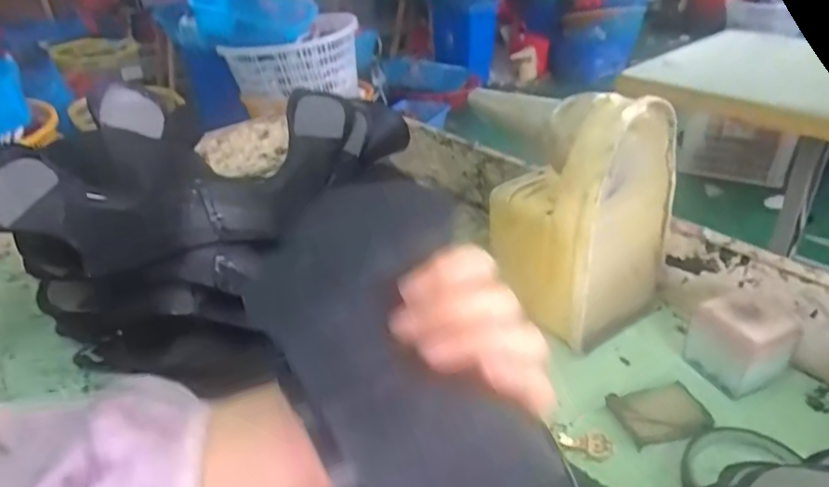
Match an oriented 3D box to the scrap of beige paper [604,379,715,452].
[{"bbox_3d":[0.183,0.126,0.434,0.063,0.011,0.045,-8,31,-9],"label":"scrap of beige paper"}]

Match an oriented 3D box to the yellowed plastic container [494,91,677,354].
[{"bbox_3d":[0.143,-0.029,0.505,0.116,0.204,0.112,-21,35,-29],"label":"yellowed plastic container"}]

